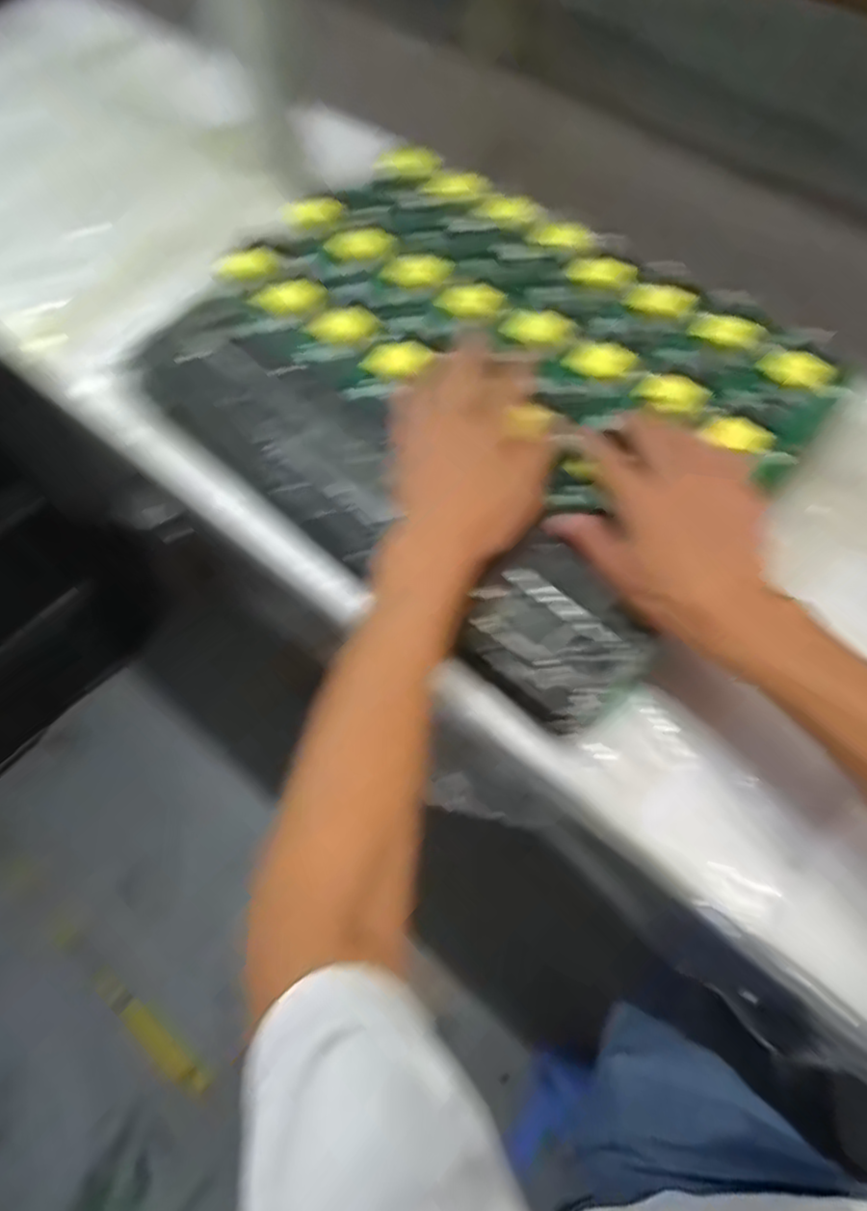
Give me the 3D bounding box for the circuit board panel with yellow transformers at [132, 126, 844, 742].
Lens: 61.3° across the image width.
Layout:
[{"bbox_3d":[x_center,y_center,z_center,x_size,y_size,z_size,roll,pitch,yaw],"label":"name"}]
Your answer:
[{"bbox_3d":[0.034,-0.179,0.587,0.465,0.069,0.356,38,69,19],"label":"circuit board panel with yellow transformers"}]

